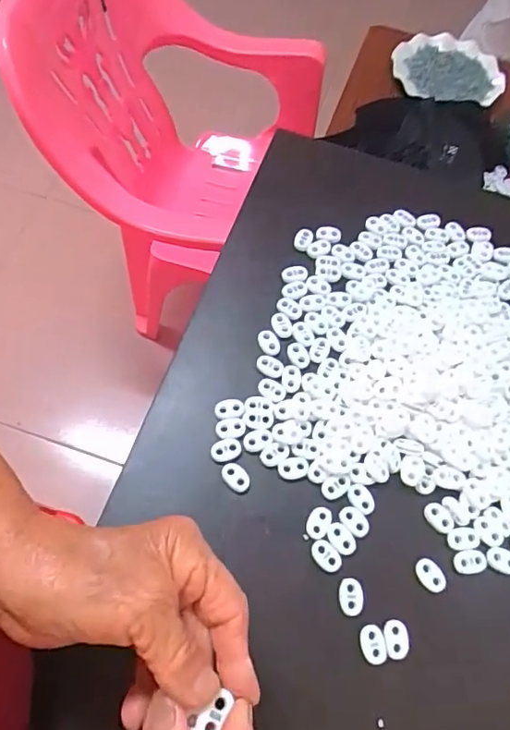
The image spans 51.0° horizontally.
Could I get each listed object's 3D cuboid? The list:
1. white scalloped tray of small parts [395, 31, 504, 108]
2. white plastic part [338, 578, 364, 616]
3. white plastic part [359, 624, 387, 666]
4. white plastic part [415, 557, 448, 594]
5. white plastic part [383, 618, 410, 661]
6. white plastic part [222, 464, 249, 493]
[{"bbox_3d":[0.346,-0.511,0.926,0.184,0.034,0.182,-39,72,-20],"label":"white scalloped tray of small parts"},{"bbox_3d":[0.064,0.155,0.356,0.016,0.004,0.022,-3,64,-5],"label":"white plastic part"},{"bbox_3d":[0.077,0.181,0.345,0.016,0.004,0.023,-6,64,-7],"label":"white plastic part"},{"bbox_3d":[0.120,0.144,0.365,0.016,0.004,0.024,-40,72,-20],"label":"white plastic part"},{"bbox_3d":[0.092,0.178,0.346,0.016,0.004,0.023,-3,64,-5],"label":"white plastic part"},{"bbox_3d":[-0.014,0.081,0.387,0.013,0.004,0.023,-37,72,-20],"label":"white plastic part"}]

